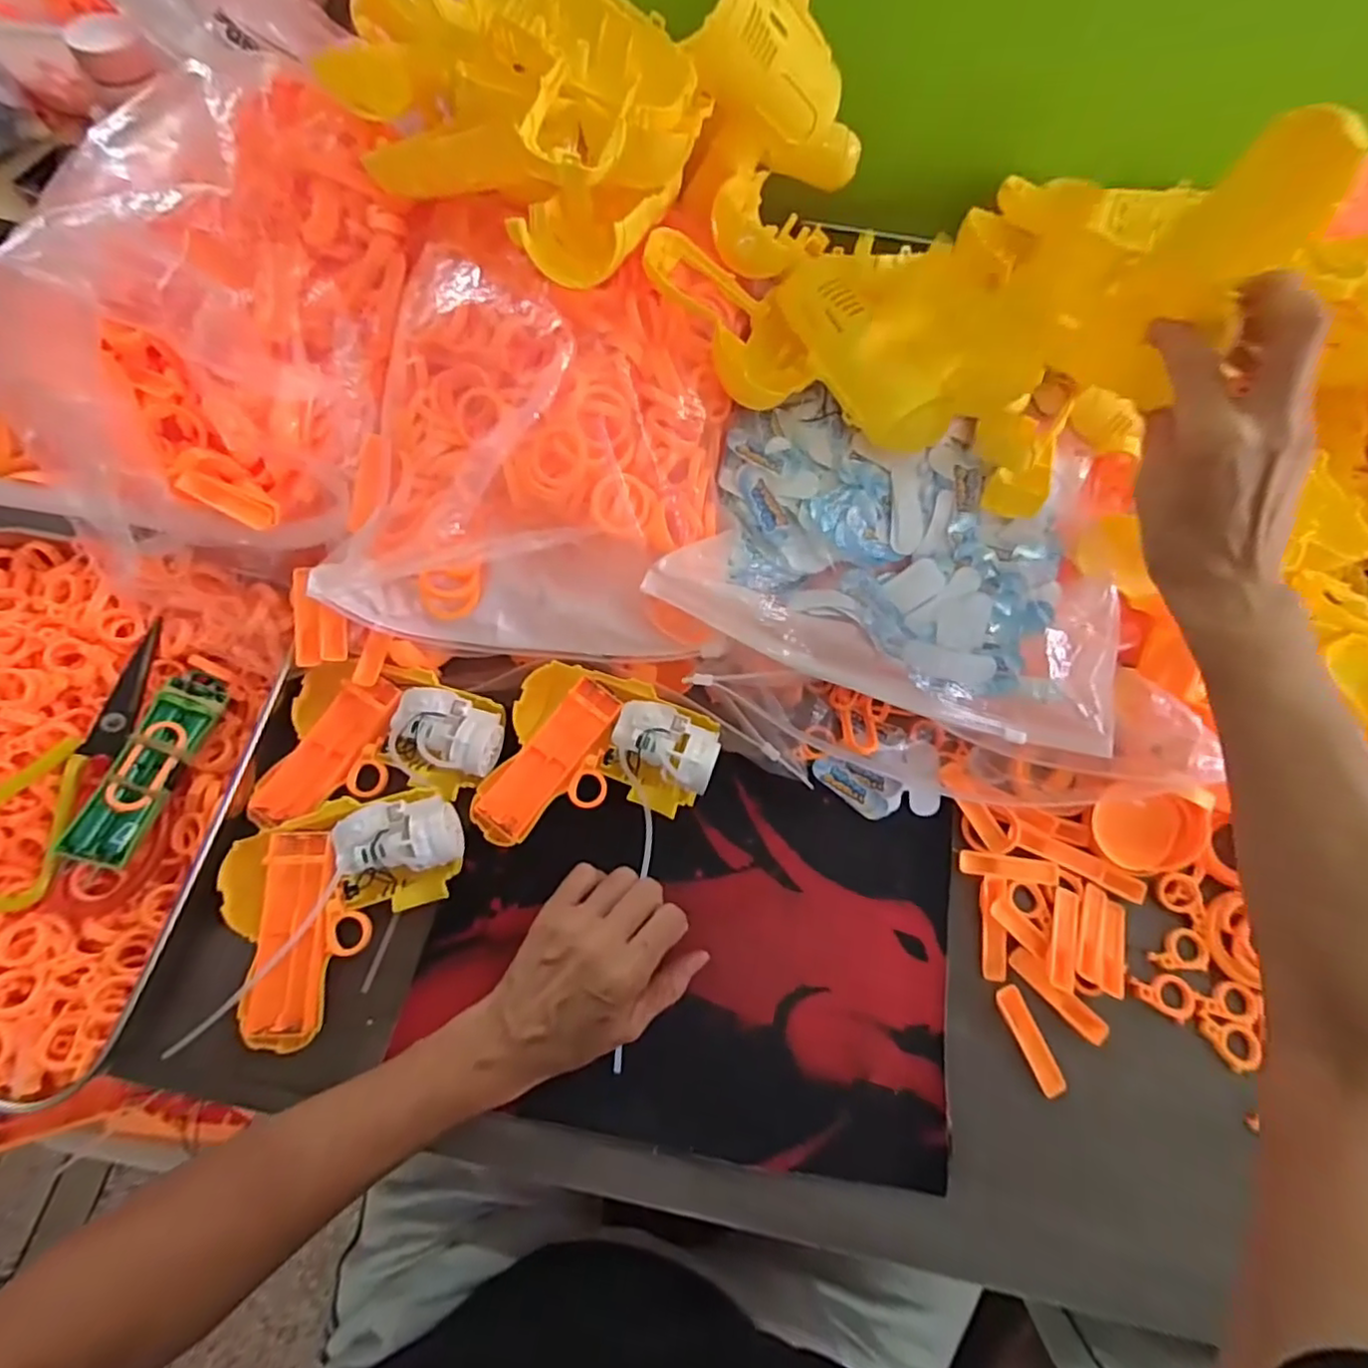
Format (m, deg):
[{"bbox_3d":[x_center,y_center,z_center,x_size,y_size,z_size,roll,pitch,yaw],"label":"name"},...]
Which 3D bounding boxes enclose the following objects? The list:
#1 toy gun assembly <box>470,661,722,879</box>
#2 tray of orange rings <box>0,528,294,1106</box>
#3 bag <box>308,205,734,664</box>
[{"bbox_3d":[-0.055,0.056,0.418,0.132,0.039,0.119,20,69,5],"label":"toy gun assembly"},{"bbox_3d":[-0.388,0.054,0.377,0.247,0.052,0.307,8,69,1],"label":"tray of orange rings"},{"bbox_3d":[-0.083,-0.142,0.394,0.217,0.067,0.256,11,98,1],"label":"bag"}]

